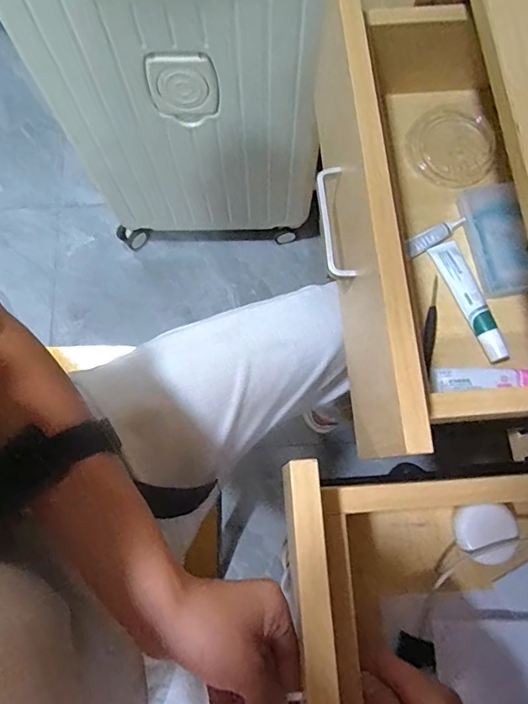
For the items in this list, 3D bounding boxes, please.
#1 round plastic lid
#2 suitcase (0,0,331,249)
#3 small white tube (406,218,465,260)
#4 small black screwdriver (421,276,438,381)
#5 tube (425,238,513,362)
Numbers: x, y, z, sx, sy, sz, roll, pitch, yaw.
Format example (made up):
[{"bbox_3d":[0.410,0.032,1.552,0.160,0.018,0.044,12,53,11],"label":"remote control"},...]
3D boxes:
[{"bbox_3d":[0.186,-0.204,0.468,0.080,0.007,0.084,0,86,8],"label":"round plastic lid"},{"bbox_3d":[-0.123,-0.444,0.782,0.388,0.613,0.232,3,76,-1],"label":"suitcase"},{"bbox_3d":[0.162,-0.109,0.444,0.060,0.011,0.019,-25,78,-8],"label":"small white tube"},{"bbox_3d":[0.151,-0.024,0.426,0.012,0.006,0.095,13,76,2],"label":"small black screwdriver"},{"bbox_3d":[0.187,-0.047,0.422,0.027,0.022,0.119,-20,78,-6],"label":"tube"}]

